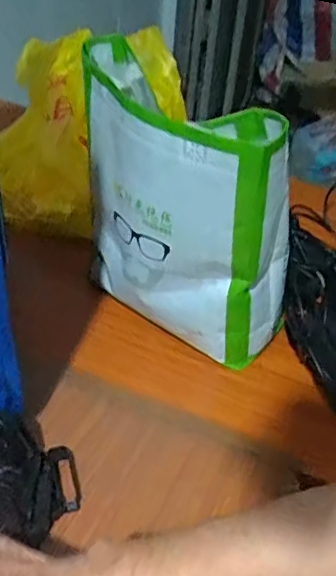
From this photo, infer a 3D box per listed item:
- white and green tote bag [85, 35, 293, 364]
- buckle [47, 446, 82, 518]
[{"bbox_3d":[0.006,-0.061,0.533,0.203,0.236,0.107,34,47,30],"label":"white and green tote bag"},{"bbox_3d":[-0.079,0.145,0.449,0.021,0.007,0.057,-5,40,-15],"label":"buckle"}]

